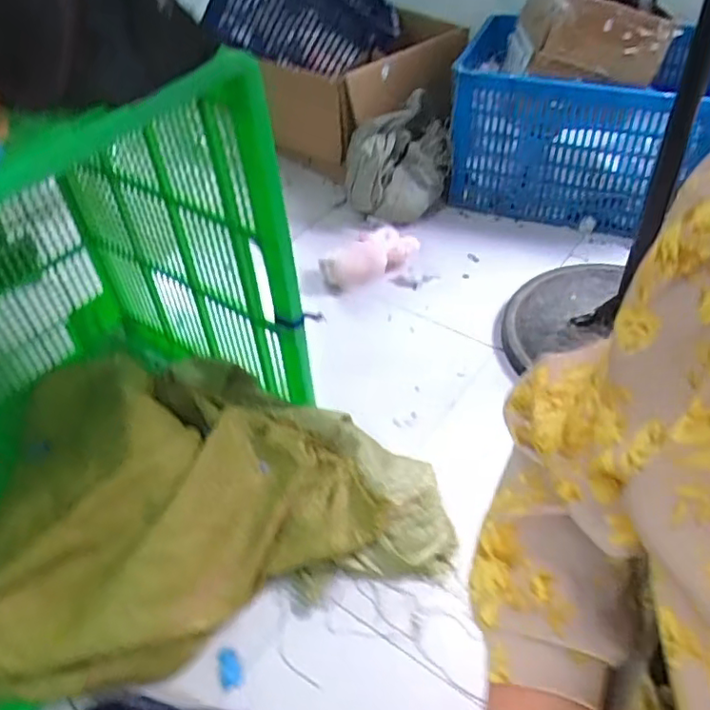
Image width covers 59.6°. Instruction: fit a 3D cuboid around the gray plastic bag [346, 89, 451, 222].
[{"bbox_3d":[0.097,-0.492,1.566,0.247,0.245,0.195,-15,46,-12],"label":"gray plastic bag"}]

